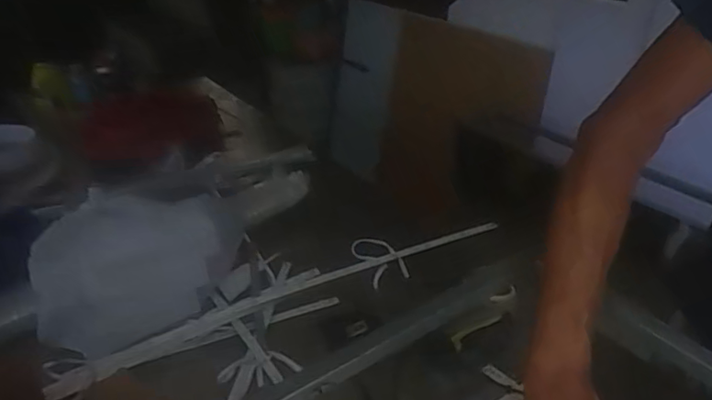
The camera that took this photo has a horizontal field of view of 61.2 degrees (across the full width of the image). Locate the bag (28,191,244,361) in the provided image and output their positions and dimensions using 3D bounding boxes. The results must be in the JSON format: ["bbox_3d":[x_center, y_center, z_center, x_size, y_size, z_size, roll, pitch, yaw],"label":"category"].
[{"bbox_3d":[-0.337,0.093,0.888,0.251,0.143,0.179,-15,34,-17],"label":"bag"}]

